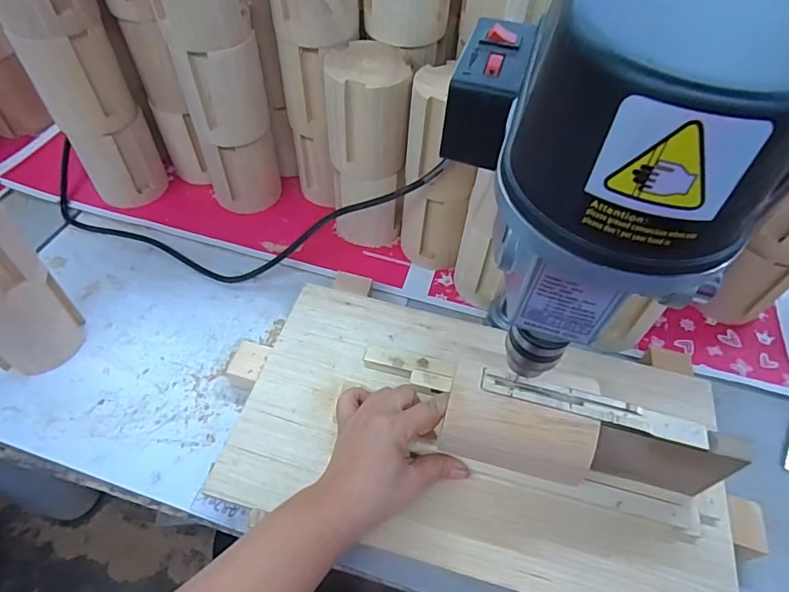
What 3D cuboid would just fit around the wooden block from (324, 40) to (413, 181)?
[{"bbox_3d":[-0.025,-0.176,0.469,0.075,0.101,0.069,4,54,0],"label":"wooden block"}]

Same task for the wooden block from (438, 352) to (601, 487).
[{"bbox_3d":[0.087,0.081,0.339,0.098,0.038,0.068,13,54,7],"label":"wooden block"}]

